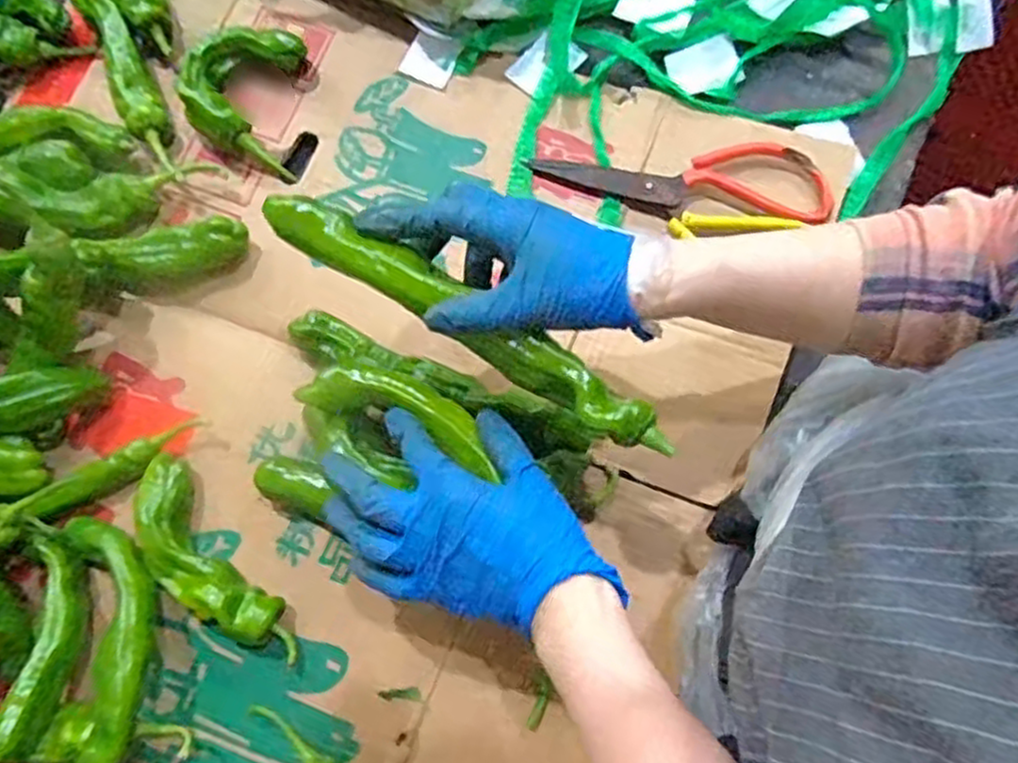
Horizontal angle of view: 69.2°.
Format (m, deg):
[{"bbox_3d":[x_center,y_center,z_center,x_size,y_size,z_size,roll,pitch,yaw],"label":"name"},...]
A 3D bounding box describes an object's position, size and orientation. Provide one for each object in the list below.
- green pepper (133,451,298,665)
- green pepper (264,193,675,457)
[{"bbox_3d":[-0.205,0.124,0.495,0.051,0.032,0.167,-38,76,-6],"label":"green pepper"},{"bbox_3d":[-0.025,-0.035,0.411,0.255,0.028,0.029,32,80,6],"label":"green pepper"}]

